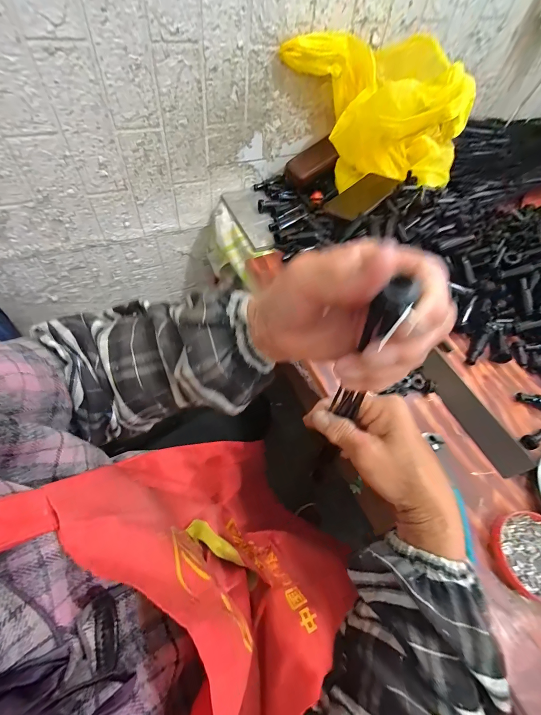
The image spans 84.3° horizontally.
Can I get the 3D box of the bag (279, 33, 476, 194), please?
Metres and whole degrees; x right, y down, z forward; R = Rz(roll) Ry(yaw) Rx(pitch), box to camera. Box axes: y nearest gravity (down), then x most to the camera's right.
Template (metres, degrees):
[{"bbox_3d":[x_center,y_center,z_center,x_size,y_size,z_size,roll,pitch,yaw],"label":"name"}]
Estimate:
[{"bbox_3d":[0.207,-0.433,0.543,0.245,0.181,0.284,-40,68,-22],"label":"bag"}]

